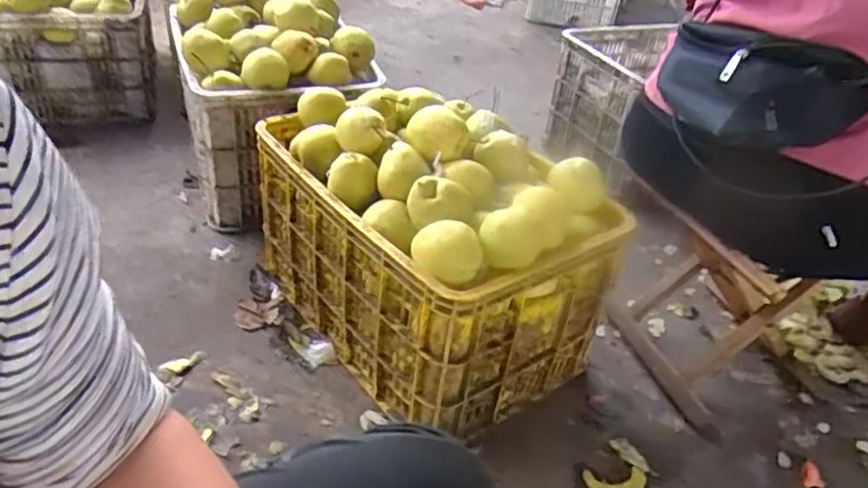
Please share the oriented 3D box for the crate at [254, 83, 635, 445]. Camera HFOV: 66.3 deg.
[{"bbox_3d":[-0.015,-0.013,1.071,0.346,0.366,0.522,-23,44,-34],"label":"crate"}]

